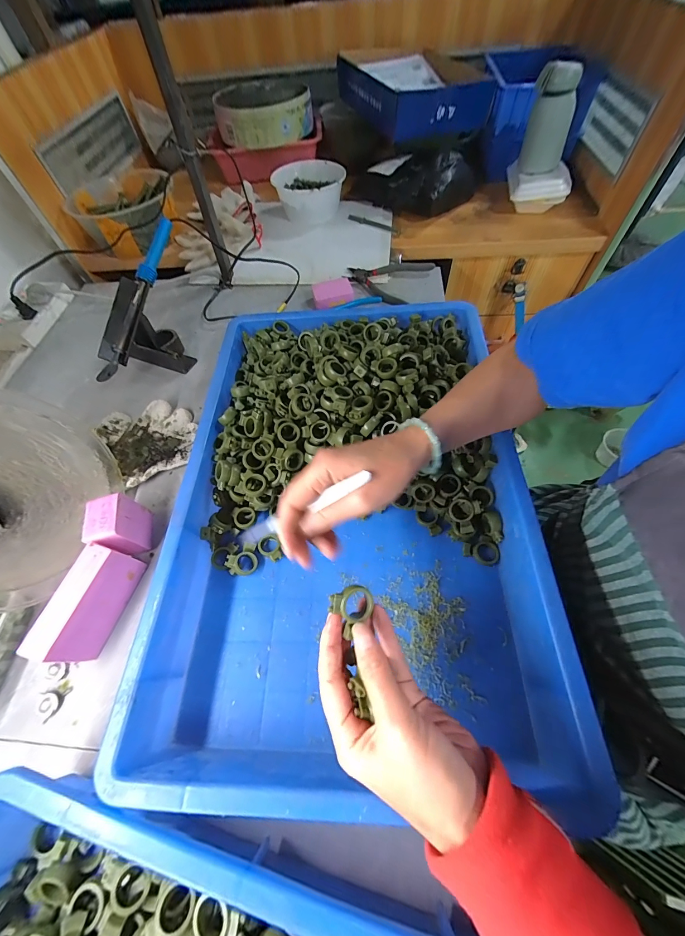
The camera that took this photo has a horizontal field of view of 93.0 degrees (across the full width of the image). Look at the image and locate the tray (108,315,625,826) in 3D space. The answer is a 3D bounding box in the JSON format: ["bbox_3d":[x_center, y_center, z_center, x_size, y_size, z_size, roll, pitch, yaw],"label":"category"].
[{"bbox_3d":[0.005,0.015,0.386,0.367,0.095,0.549,-1,59,4],"label":"tray"}]

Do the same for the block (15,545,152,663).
[{"bbox_3d":[-0.274,0.145,0.354,0.038,0.069,0.106,13,61,11],"label":"block"}]

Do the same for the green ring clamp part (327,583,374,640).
[{"bbox_3d":[0.008,0.108,0.250,0.032,0.015,0.035,3,80,-15],"label":"green ring clamp part"}]

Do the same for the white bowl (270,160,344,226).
[{"bbox_3d":[-0.078,-0.680,0.788,0.153,0.072,0.155,3,60,6],"label":"white bowl"}]

